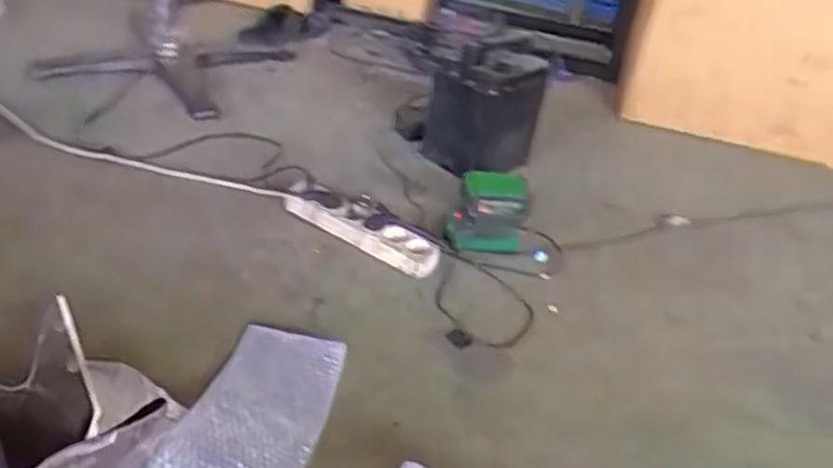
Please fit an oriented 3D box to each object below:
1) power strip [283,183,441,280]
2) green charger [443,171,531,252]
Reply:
[{"bbox_3d":[-0.092,-0.011,1.166,0.292,0.054,0.060,24,37,23],"label":"power strip"},{"bbox_3d":[0.123,-0.039,1.181,0.134,0.144,0.070,7,33,-1],"label":"green charger"}]

